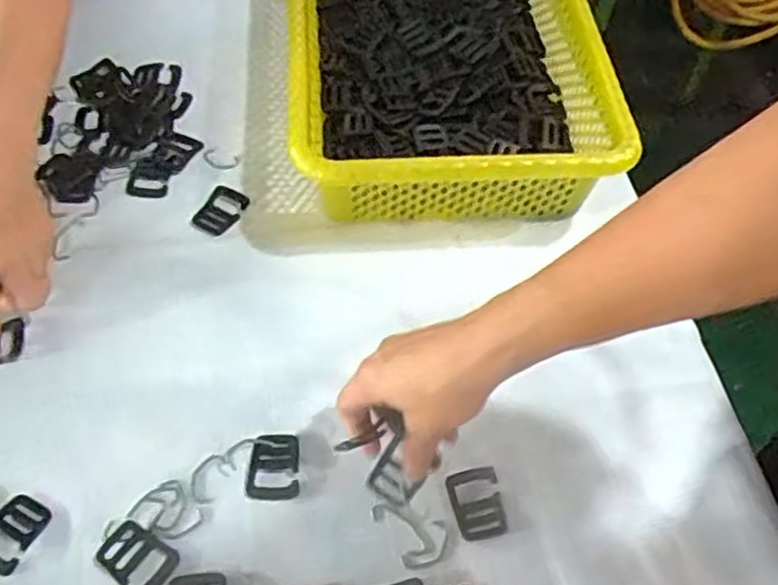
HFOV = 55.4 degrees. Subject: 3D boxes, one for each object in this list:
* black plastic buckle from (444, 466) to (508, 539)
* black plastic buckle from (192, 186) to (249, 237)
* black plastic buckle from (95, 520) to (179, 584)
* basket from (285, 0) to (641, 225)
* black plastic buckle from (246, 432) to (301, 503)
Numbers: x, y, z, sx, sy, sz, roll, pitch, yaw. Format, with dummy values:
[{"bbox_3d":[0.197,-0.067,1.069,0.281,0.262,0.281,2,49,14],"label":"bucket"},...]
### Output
[{"bbox_3d":[0.056,0.133,0.467,0.033,0.006,0.042,-9,56,-10],"label":"black plastic buckle"},{"bbox_3d":[-0.135,-0.065,0.596,0.031,0.005,0.046,24,57,13],"label":"black plastic buckle"},{"bbox_3d":[-0.149,0.158,0.439,0.044,0.004,0.032,32,59,17],"label":"black plastic buckle"},{"bbox_3d":[0.044,-0.205,0.649,0.252,0.091,0.348,-2,55,-5],"label":"basket"},{"bbox_3d":[-0.075,0.111,0.474,0.033,0.004,0.044,-2,55,-6],"label":"black plastic buckle"}]

